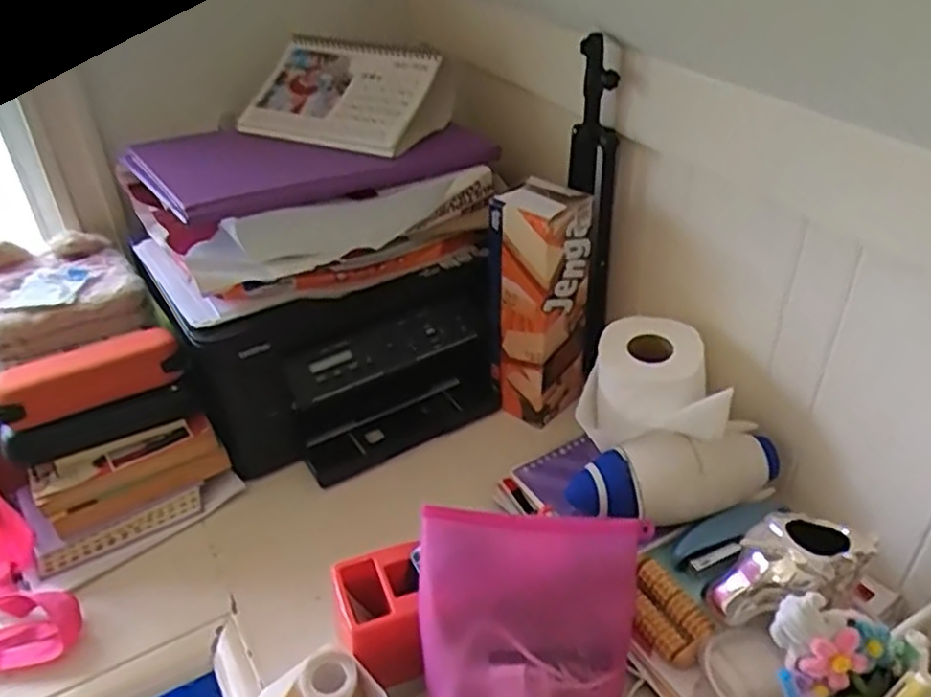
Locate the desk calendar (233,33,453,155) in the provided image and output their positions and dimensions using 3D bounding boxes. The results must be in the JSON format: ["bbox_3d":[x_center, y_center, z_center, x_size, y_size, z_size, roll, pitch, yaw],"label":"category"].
[{"bbox_3d":[-0.156,-0.311,0.901,0.238,0.086,0.167,11,37,17],"label":"desk calendar"}]

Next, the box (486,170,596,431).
[{"bbox_3d":[0.084,-0.048,0.834,0.085,0.266,0.086,28,45,35],"label":"box"}]

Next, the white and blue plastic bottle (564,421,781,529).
[{"bbox_3d":[0.198,0.110,0.688,0.197,0.061,0.078,-14,37,-17],"label":"white and blue plastic bottle"}]

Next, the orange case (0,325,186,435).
[{"bbox_3d":[-0.371,0.025,0.728,0.168,0.046,0.064,-21,40,-25],"label":"orange case"}]

